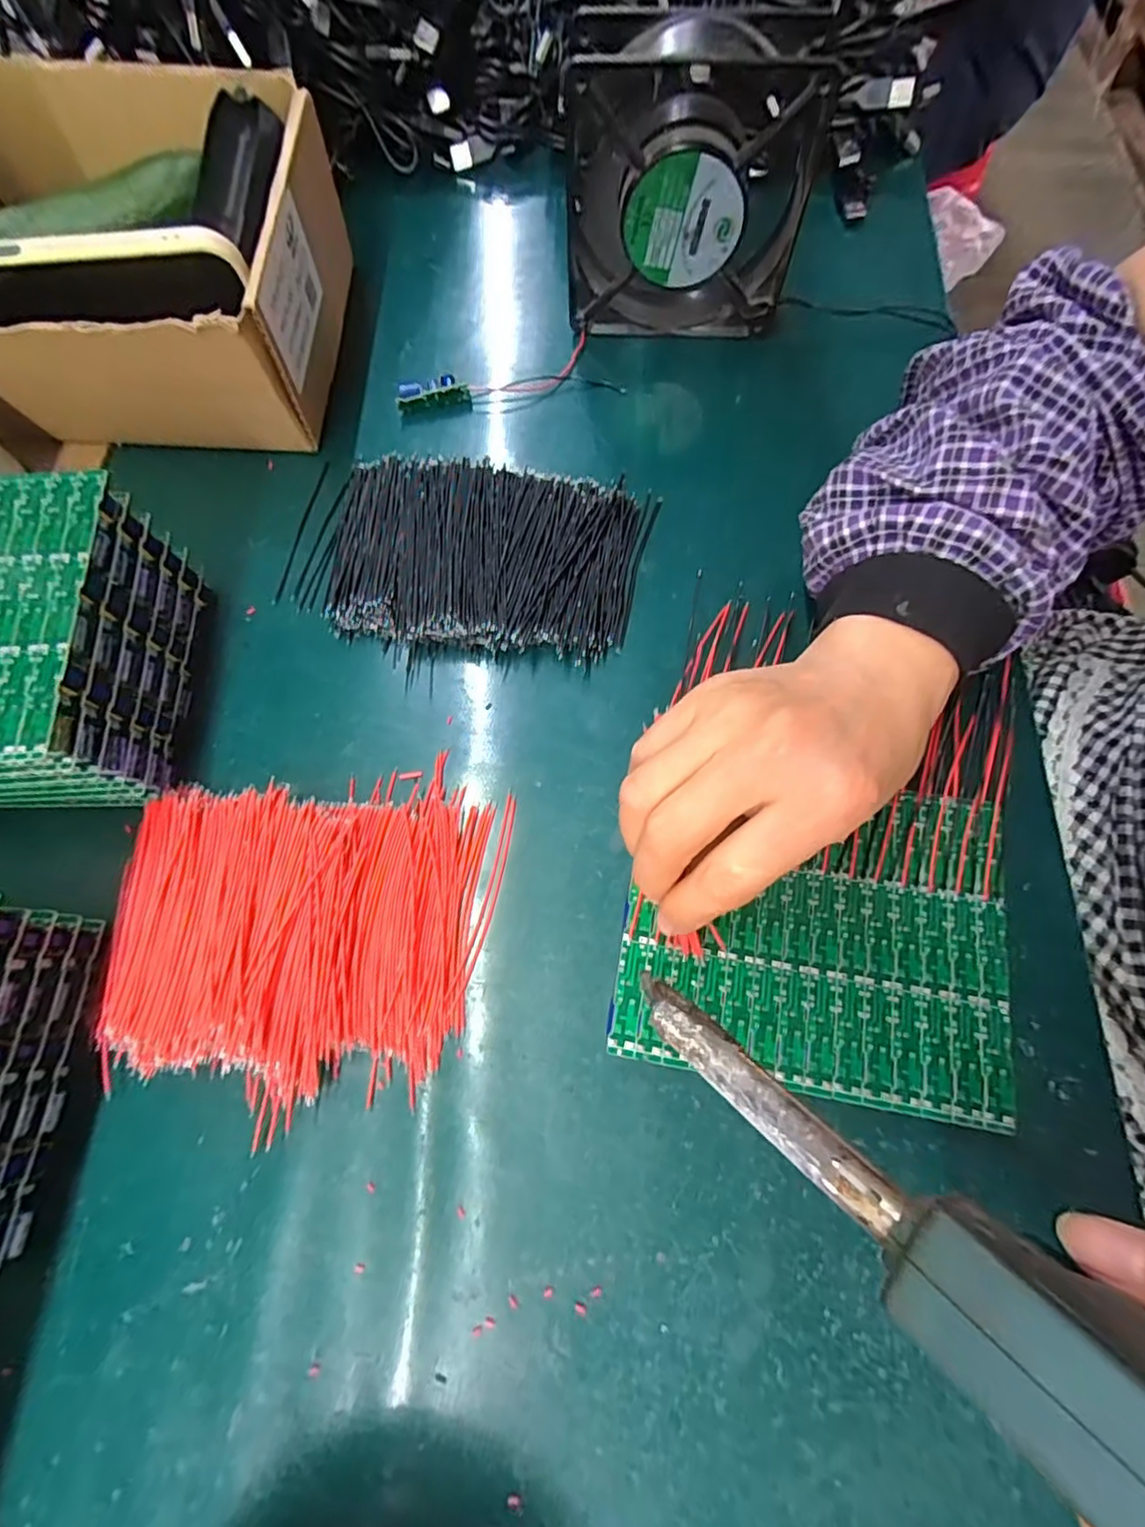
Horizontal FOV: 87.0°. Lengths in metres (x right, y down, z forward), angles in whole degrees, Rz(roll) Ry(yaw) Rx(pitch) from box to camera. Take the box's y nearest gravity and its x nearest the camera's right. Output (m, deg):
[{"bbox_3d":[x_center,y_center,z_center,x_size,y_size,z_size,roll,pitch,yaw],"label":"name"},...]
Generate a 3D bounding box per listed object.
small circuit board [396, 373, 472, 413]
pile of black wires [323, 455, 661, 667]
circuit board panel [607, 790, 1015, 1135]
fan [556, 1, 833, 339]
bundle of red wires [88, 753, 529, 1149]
[{"bbox_3d":[-0.082,-0.217,0.354,0.042,0.015,0.012,-14,72,-3],"label":"small circuit board"},{"bbox_3d":[-0.045,-0.109,0.313,0.163,0.021,0.108,4,72,3],"label":"pile of black wires"},{"bbox_3d":[0.098,0.066,0.247,0.148,0.005,0.121,9,73,5],"label":"circuit board panel"},{"bbox_3d":[0.058,-0.298,0.318,0.117,0.120,0.043,4,72,3],"label":"fan"},{"bbox_3d":[-0.114,0.066,0.255,0.153,0.026,0.130,7,72,4],"label":"bundle of red wires"}]

